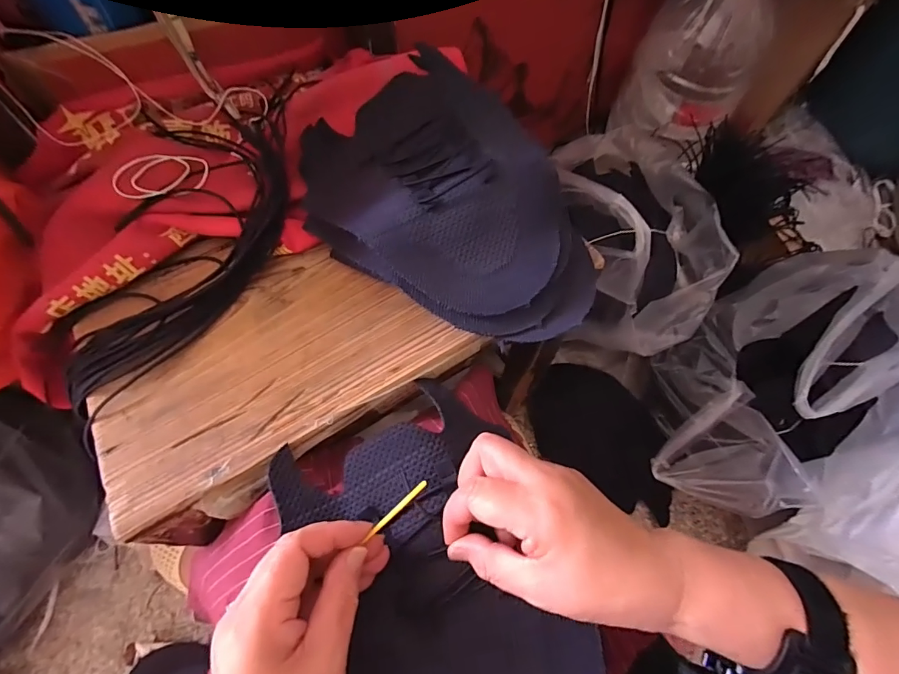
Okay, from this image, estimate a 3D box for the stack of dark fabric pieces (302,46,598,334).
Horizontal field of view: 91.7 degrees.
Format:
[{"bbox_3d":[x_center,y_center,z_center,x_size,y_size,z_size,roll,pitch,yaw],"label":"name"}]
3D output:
[{"bbox_3d":[-0.004,-0.112,0.362,0.189,0.073,0.277,-35,71,-16],"label":"stack of dark fabric pieces"}]

